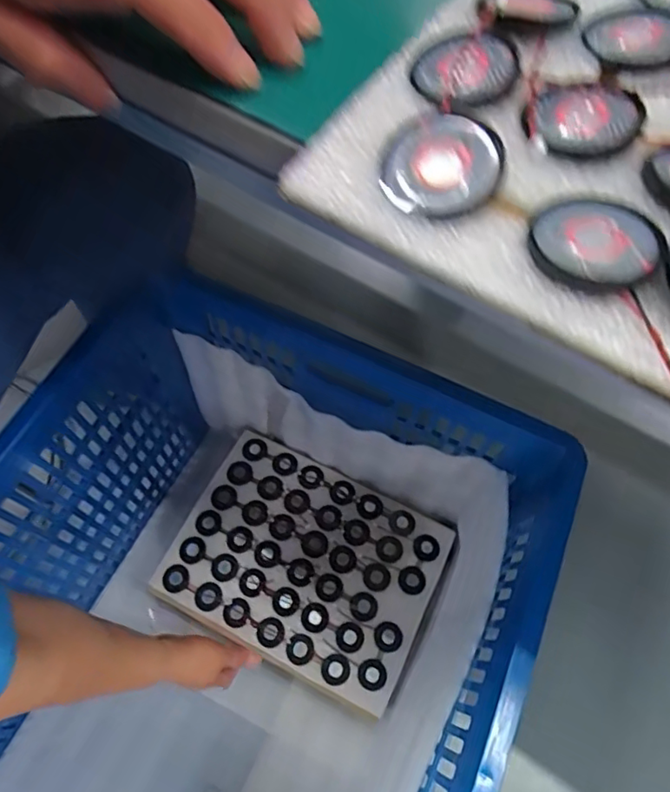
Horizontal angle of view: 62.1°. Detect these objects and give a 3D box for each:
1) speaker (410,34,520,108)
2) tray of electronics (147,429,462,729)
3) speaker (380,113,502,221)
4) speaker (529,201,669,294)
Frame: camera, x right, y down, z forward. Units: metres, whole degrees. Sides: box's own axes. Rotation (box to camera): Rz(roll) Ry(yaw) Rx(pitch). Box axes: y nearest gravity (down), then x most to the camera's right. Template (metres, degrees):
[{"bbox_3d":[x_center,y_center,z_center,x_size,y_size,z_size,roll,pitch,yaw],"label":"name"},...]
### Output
[{"bbox_3d":[0.041,-0.102,0.173,0.029,0.007,0.033,38,66,15],"label":"speaker"},{"bbox_3d":[-0.042,0.219,0.741,0.332,0.027,0.255,26,64,9],"label":"tray of electronics"},{"bbox_3d":[0.029,-0.064,0.156,0.031,0.004,0.033,22,79,11],"label":"speaker"},{"bbox_3d":[0.068,-0.040,0.145,0.032,0.005,0.032,2,63,-3],"label":"speaker"}]

